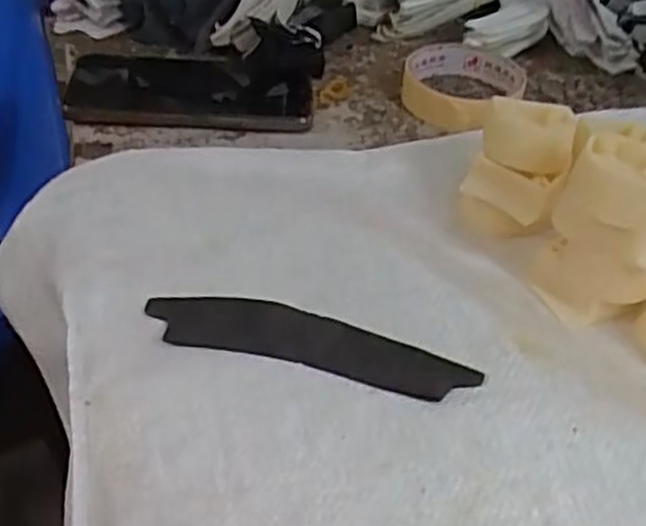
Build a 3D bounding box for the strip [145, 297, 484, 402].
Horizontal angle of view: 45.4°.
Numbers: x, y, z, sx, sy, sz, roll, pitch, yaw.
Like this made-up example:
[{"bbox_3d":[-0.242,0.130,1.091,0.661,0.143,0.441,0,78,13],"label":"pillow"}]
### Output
[{"bbox_3d":[-0.007,0.036,0.357,0.152,0.004,0.035,12,44,9],"label":"strip"}]

